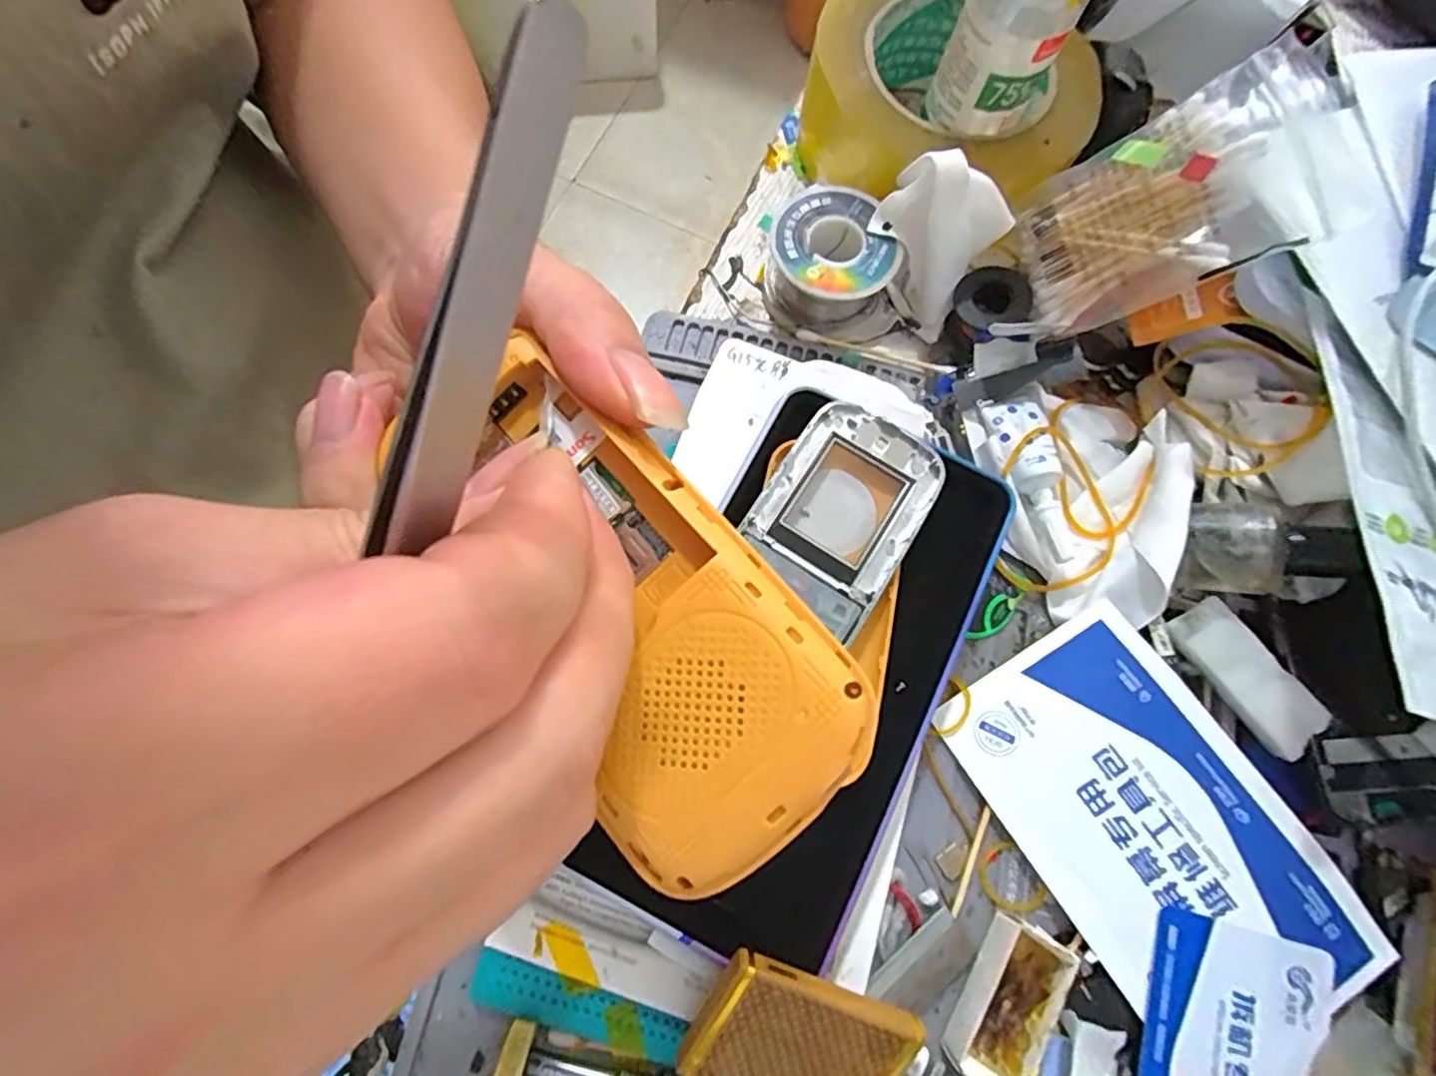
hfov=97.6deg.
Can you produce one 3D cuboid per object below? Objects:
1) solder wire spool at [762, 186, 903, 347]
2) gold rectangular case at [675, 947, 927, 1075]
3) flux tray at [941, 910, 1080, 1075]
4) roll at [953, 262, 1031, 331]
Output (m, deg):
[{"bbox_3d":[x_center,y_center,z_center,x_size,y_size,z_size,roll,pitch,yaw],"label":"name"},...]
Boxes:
[{"bbox_3d":[0.049,-0.116,0.265,0.058,0.026,0.055,1,75,-4],"label":"solder wire spool"},{"bbox_3d":[0.024,0.148,0.182,0.062,0.004,0.046,23,102,-6],"label":"gold rectangular case"},{"bbox_3d":[0.093,0.151,0.203,0.023,0.014,0.050,31,75,5],"label":"flux tray"},{"bbox_3d":[0.114,-0.100,0.264,0.030,0.010,0.030,1,75,-4],"label":"roll"}]

